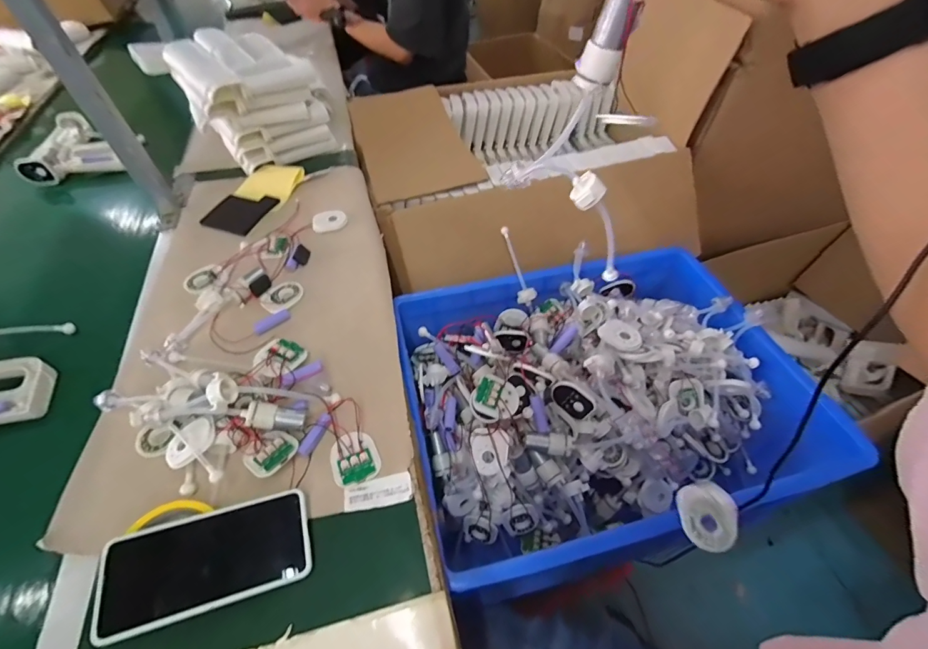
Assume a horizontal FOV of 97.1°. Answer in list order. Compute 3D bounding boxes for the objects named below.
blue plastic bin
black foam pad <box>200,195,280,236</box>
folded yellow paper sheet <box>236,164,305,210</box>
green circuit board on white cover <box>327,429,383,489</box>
[{"bbox_3d":[0.188,0.118,0.643,0.521,0.243,0.418,-10,52,-7],"label":"blue plastic bin"},{"bbox_3d":[-0.396,-0.198,0.721,0.101,0.009,0.099,14,53,10],"label":"black foam pad"},{"bbox_3d":[-0.362,-0.263,0.761,0.102,0.021,0.101,15,53,11],"label":"folded yellow paper sheet"},{"bbox_3d":[-0.121,0.147,0.449,0.051,0.012,0.054,-23,55,-18],"label":"green circuit board on white cover"}]

